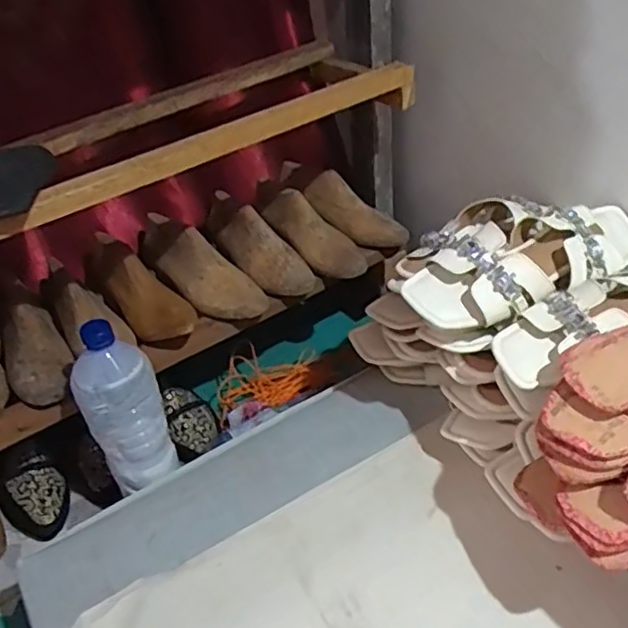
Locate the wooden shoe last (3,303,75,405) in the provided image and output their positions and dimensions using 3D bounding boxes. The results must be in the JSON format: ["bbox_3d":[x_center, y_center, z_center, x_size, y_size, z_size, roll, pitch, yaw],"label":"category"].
[{"bbox_3d":[-0.326,0.047,0.760,0.073,0.055,0.155,-25,42,-22],"label":"wooden shoe last"}]

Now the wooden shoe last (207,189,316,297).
[{"bbox_3d":[-0.085,-0.106,0.916,0.075,0.069,0.229,-24,41,-21],"label":"wooden shoe last"}]

